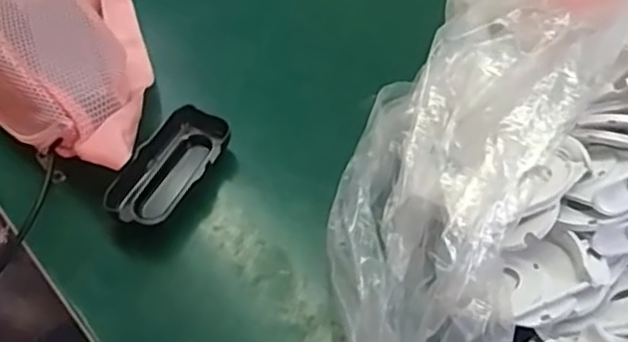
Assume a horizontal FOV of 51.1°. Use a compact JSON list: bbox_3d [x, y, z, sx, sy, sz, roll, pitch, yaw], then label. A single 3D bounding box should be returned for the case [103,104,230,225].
[{"bbox_3d":[-0.111,-0.002,0.504,0.043,0.031,0.113,20,57,14],"label":"case"}]

